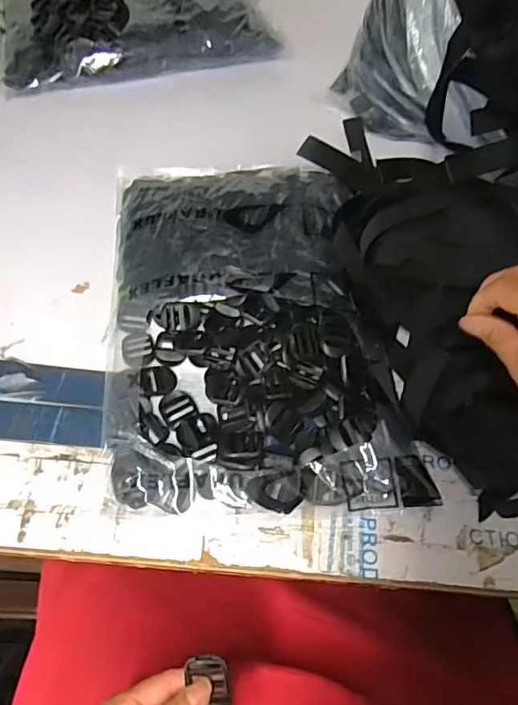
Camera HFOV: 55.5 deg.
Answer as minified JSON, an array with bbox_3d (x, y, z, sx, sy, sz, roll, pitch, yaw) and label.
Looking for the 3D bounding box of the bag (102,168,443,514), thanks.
[{"bbox_3d":[-0.012,-0.036,0.482,0.262,0.049,0.370,-5,63,-2],"label":"bag"}]

